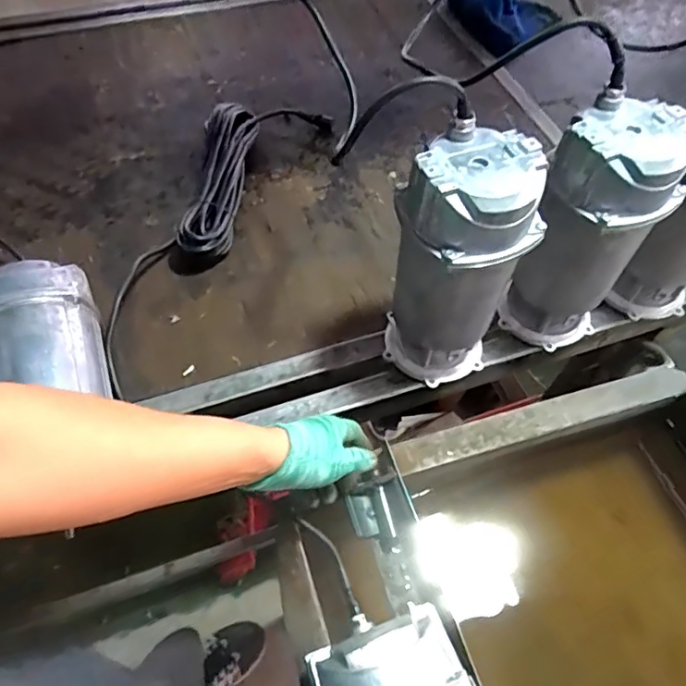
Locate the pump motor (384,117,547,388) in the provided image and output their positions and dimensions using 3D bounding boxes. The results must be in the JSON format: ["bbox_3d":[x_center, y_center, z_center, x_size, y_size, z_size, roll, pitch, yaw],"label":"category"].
[{"bbox_3d":[0.124,-0.074,0.616,0.136,0.296,0.117,17,57,11],"label":"pump motor"}]

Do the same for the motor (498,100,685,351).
[{"bbox_3d":[0.277,-0.114,0.644,0.128,0.291,0.139,0,55,0],"label":"motor"}]

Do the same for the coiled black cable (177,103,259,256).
[{"bbox_3d":[-0.194,-0.252,0.874,0.089,0.057,0.333,0,57,-1],"label":"coiled black cable"}]

